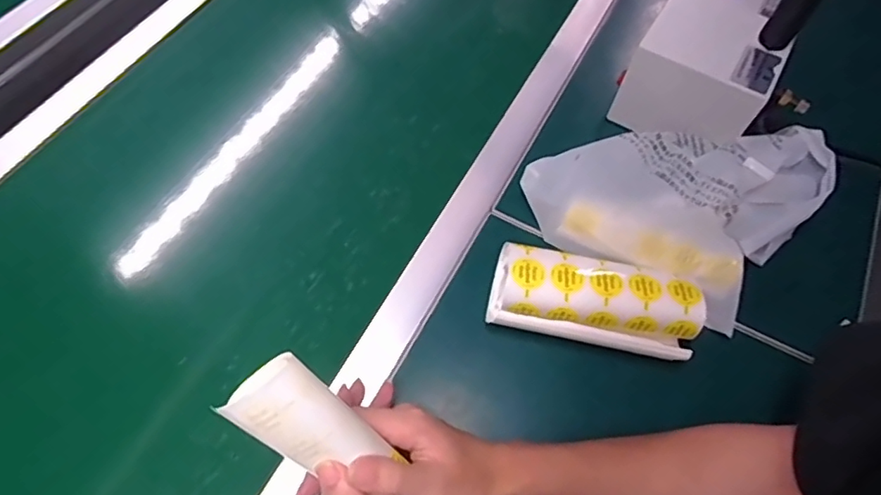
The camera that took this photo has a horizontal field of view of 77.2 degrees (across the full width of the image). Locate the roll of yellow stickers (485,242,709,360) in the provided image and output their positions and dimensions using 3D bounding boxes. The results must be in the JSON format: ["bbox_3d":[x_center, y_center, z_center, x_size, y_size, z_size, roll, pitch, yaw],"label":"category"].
[{"bbox_3d":[0.128,0.046,0.470,0.165,0.059,0.061,12,59,3],"label":"roll of yellow stickers"}]

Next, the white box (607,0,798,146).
[{"bbox_3d":[0.275,-0.187,0.578,0.125,0.113,0.152,31,62,14],"label":"white box"}]

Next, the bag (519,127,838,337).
[{"bbox_3d":[0.230,-0.067,0.532,0.226,0.051,0.237,36,63,17],"label":"bag"}]

